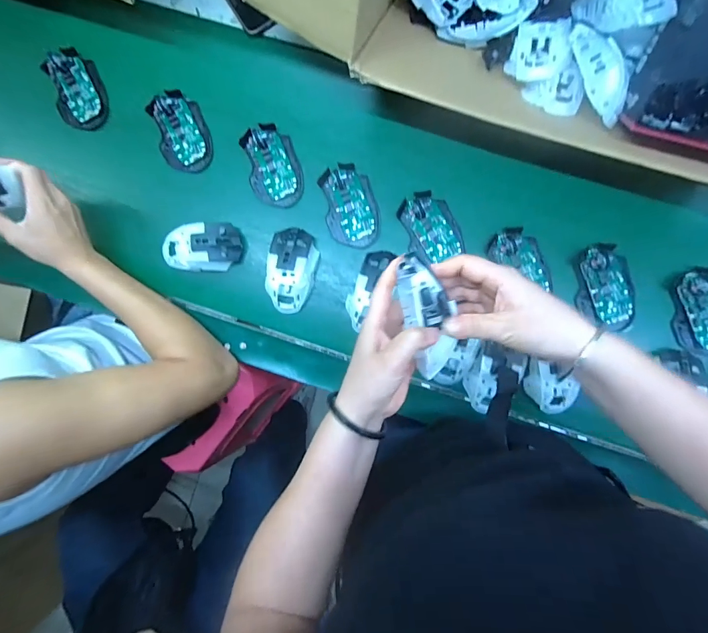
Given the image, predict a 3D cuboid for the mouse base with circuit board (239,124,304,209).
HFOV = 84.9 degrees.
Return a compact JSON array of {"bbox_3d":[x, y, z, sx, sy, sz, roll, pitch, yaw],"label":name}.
[{"bbox_3d":[-0.115,-0.211,0.545,0.072,0.013,0.111,-19,90,4],"label":"mouse base with circuit board"}]

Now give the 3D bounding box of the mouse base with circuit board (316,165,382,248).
[{"bbox_3d":[-0.005,-0.153,0.540,0.071,0.014,0.114,-12,91,4],"label":"mouse base with circuit board"}]

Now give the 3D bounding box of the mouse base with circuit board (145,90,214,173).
[{"bbox_3d":[-0.249,-0.266,0.556,0.073,0.016,0.113,-16,91,4],"label":"mouse base with circuit board"}]

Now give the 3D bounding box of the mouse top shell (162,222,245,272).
[{"bbox_3d":[-0.218,-0.096,0.543,0.113,0.028,0.064,-6,91,4],"label":"mouse top shell"}]

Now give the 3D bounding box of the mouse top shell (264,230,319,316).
[{"bbox_3d":[-0.087,-0.063,0.539,0.061,0.032,0.115,7,92,4],"label":"mouse top shell"}]

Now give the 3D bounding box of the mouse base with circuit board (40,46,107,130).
[{"bbox_3d":[-0.405,-0.331,0.561,0.072,0.017,0.115,-12,91,4],"label":"mouse base with circuit board"}]

